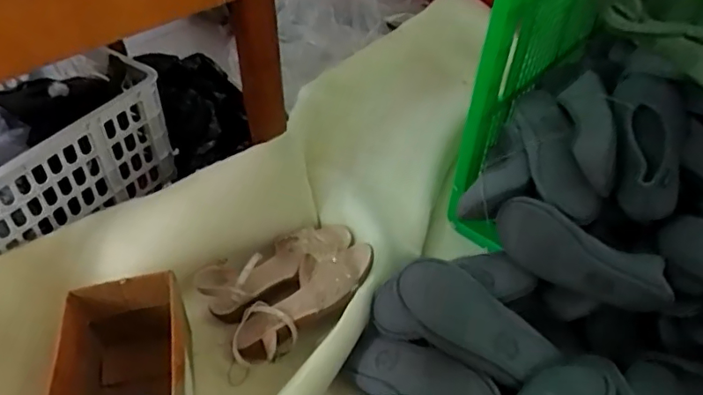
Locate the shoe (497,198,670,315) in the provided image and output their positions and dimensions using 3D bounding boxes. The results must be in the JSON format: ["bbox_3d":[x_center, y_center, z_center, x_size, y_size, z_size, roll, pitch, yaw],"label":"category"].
[{"bbox_3d":[0.304,0.076,0.753,0.232,0.086,0.059,24,49,20],"label":"shoe"}]

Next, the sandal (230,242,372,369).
[{"bbox_3d":[-0.071,0.155,0.847,0.251,0.053,0.086,-38,54,-3],"label":"sandal"}]

